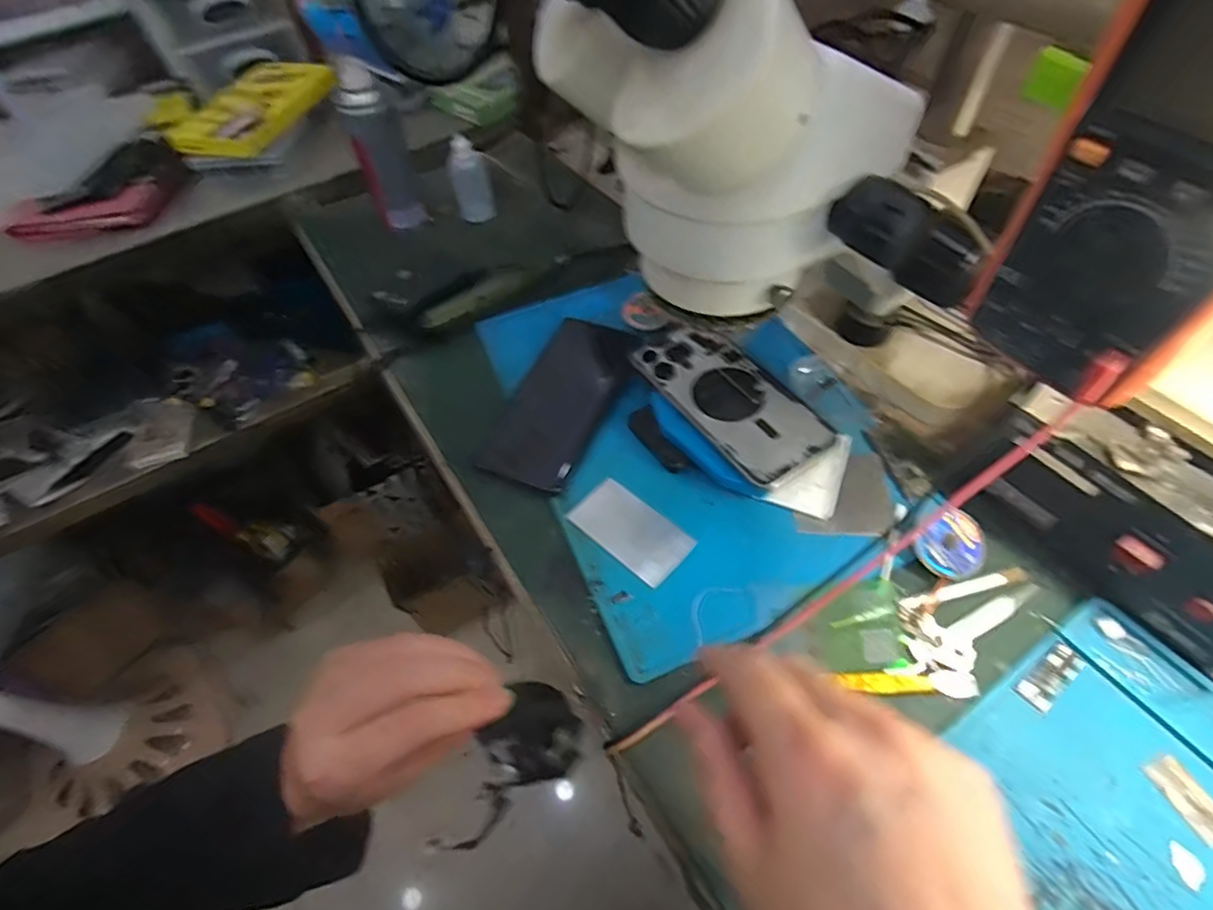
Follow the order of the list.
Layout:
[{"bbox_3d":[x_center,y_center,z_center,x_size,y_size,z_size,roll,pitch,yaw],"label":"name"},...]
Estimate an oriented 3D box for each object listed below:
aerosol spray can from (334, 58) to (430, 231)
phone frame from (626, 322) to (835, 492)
[{"bbox_3d":[-0.227,-0.307,0.590,0.049,0.148,0.051,-2,55,3],"label":"aerosol spray can"},{"bbox_3d":[0.090,-0.045,0.434,0.072,0.005,0.155,-33,59,-16],"label":"phone frame"}]

